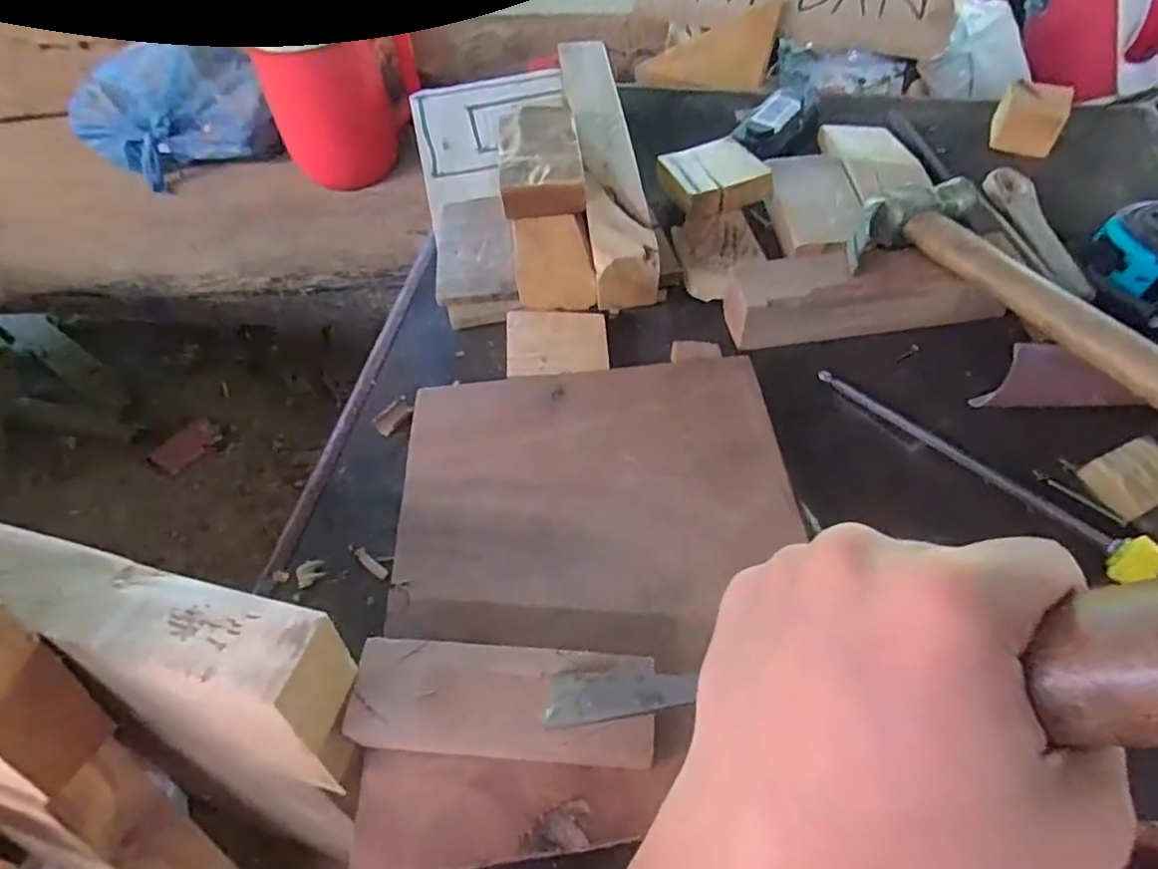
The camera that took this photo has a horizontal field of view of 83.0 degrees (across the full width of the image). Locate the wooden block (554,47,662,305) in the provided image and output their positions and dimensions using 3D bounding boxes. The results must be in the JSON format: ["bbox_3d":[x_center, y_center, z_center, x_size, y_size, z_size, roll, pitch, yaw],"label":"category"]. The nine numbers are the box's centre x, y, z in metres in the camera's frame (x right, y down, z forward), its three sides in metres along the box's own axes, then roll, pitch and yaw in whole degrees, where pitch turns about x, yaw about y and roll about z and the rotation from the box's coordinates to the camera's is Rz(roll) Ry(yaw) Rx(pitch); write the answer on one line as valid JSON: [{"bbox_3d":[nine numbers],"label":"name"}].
[{"bbox_3d":[0.018,-0.223,0.530,0.044,0.056,0.297,-6,55,-2],"label":"wooden block"}]

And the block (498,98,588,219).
[{"bbox_3d":[-0.030,-0.207,0.485,0.058,0.021,0.114,-7,55,-2],"label":"block"}]

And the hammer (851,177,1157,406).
[{"bbox_3d":[0.299,-0.072,0.396,0.113,0.049,0.267,-33,59,-19],"label":"hammer"}]

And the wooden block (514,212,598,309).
[{"bbox_3d":[-0.018,-0.121,0.467,0.054,0.041,0.065,-6,55,-1],"label":"wooden block"}]

